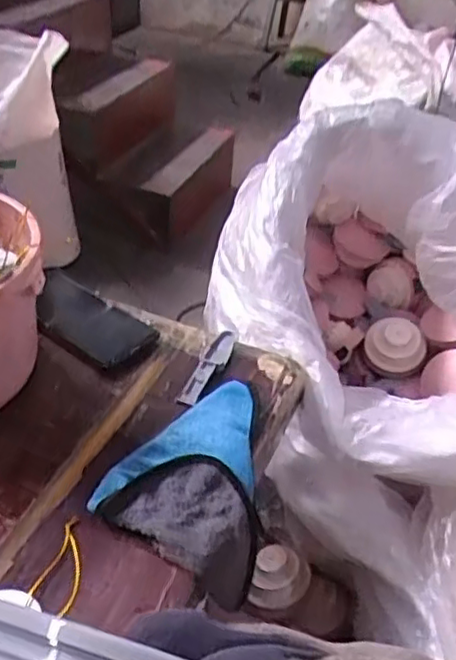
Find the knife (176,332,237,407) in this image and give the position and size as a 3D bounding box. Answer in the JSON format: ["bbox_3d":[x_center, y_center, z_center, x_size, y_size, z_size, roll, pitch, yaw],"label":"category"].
[{"bbox_3d":[-0.017,0.033,0.653,0.022,0.019,0.112,17,39,14],"label":"knife"}]

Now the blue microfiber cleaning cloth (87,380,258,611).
[{"bbox_3d":[-0.018,0.111,0.540,0.126,0.024,0.179,17,39,14],"label":"blue microfiber cleaning cloth"}]

